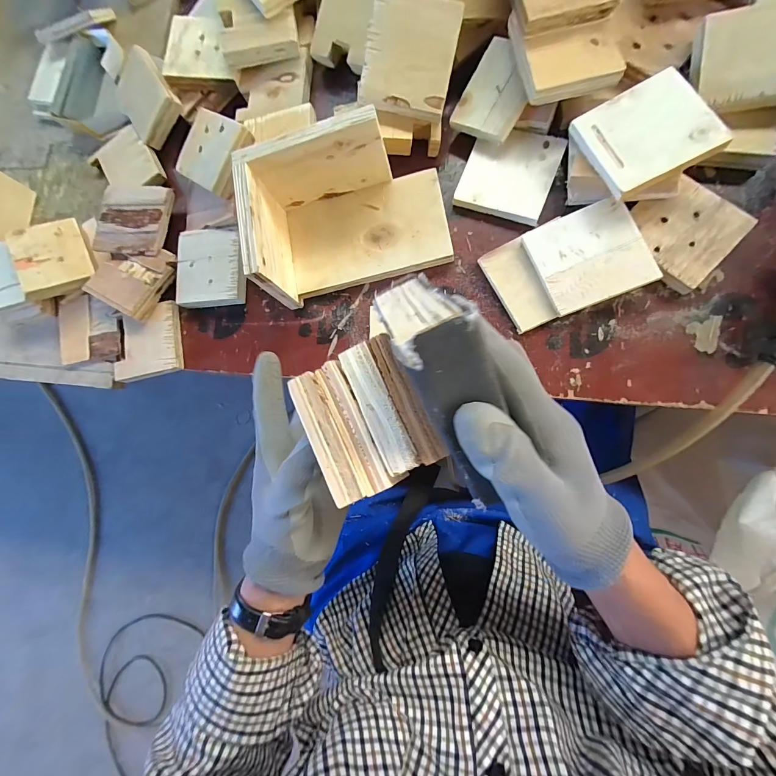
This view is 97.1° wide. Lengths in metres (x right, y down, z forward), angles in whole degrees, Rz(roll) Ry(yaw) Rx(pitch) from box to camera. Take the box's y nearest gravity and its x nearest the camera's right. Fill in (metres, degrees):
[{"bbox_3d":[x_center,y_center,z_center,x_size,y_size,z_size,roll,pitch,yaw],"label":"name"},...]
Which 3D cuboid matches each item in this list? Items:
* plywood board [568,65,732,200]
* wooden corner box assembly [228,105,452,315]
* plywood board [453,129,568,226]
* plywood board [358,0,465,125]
[{"bbox_3d":[0.230,-0.227,0.305,0.095,0.009,0.094,-24,75,12],"label":"plywood board"},{"bbox_3d":[-0.040,-0.178,0.341,0.188,0.086,0.131,-13,89,11],"label":"wooden corner box assembly"},{"bbox_3d":[0.127,-0.227,0.359,0.089,0.009,0.089,21,88,10],"label":"plywood board"},{"bbox_3d":[0.021,-0.326,0.338,0.087,0.009,0.092,12,110,1],"label":"plywood board"}]

